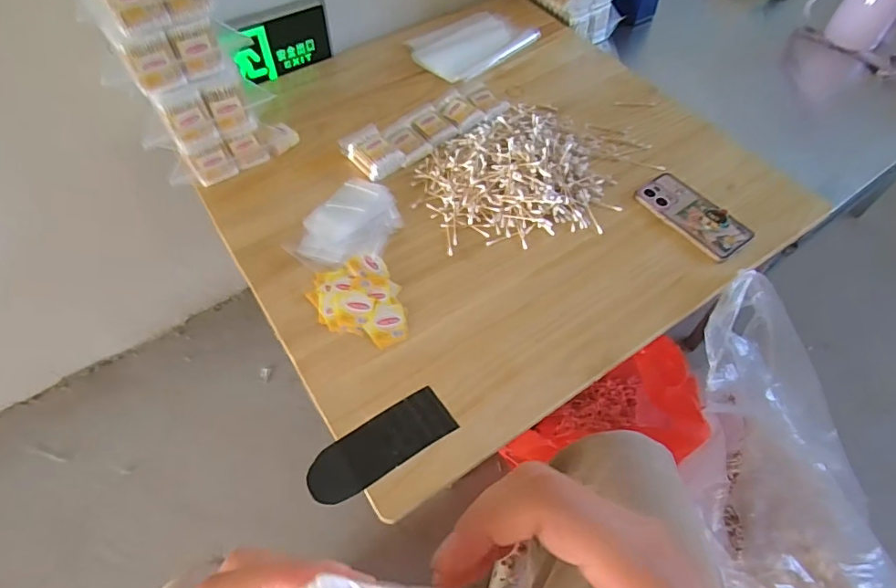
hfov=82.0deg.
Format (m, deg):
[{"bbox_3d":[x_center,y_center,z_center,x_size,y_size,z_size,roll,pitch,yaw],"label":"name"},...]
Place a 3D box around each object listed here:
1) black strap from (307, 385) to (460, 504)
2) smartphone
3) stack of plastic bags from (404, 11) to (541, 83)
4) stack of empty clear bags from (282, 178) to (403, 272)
[{"bbox_3d":[-0.075,0.168,0.574,0.164,0.007,0.062,-30,62,-18],"label":"black strap"},{"bbox_3d":[0.354,-0.119,0.740,0.081,0.021,0.158,-35,64,-20],"label":"smartphone"},{"bbox_3d":[0.042,-0.480,0.983,0.220,0.020,0.159,-37,65,-21],"label":"stack of plastic bags"},{"bbox_3d":[-0.140,-0.103,0.743,0.121,0.023,0.164,28,62,16],"label":"stack of empty clear bags"}]

